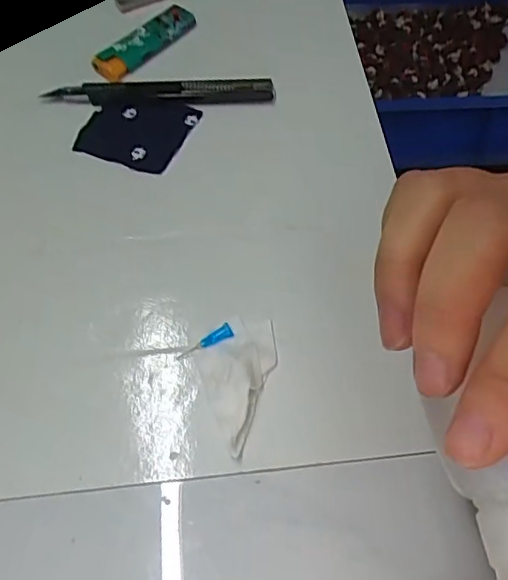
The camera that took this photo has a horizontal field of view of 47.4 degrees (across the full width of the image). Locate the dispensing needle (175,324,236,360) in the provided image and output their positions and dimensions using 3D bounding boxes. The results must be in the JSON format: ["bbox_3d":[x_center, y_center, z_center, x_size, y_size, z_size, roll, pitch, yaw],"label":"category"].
[{"bbox_3d":[-0.025,0.026,0.288,0.030,0.004,0.006,-29,62,3],"label":"dispensing needle"}]

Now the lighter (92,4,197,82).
[{"bbox_3d":[-0.074,-0.168,0.393,0.024,0.012,0.077,34,65,19],"label":"lighter"}]

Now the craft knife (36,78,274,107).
[{"bbox_3d":[-0.059,-0.127,0.371,0.141,0.007,0.018,-2,59,0],"label":"craft knife"}]

